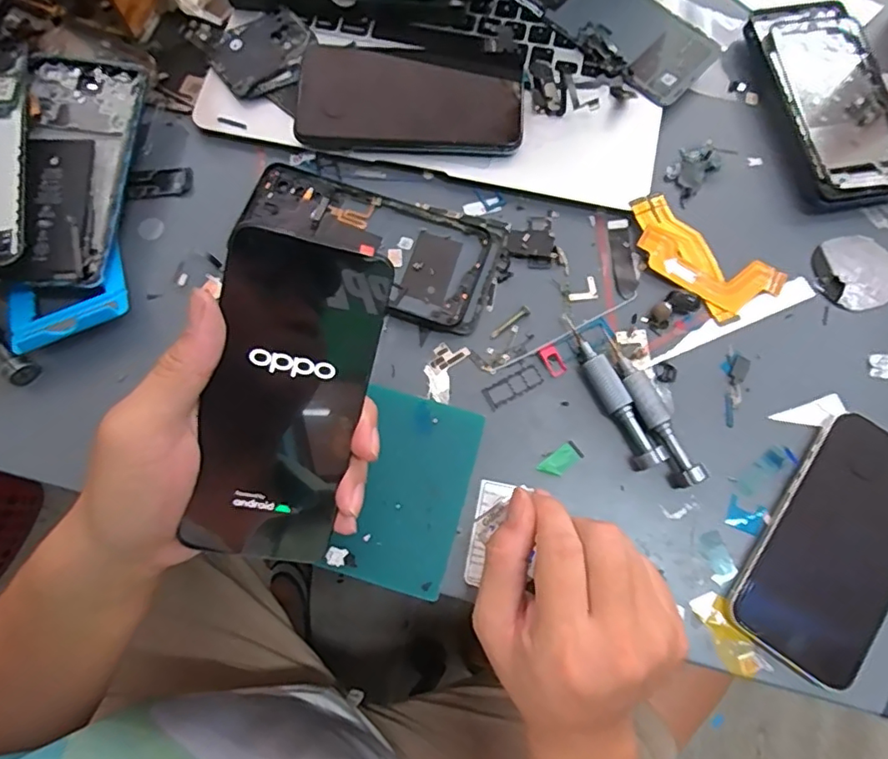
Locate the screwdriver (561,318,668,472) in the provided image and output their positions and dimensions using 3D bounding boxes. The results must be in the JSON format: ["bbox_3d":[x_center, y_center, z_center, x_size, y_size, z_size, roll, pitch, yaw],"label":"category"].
[{"bbox_3d":[0.100,0.007,0.343,0.018,0.017,0.105,-27,75,-8],"label":"screwdriver"}]

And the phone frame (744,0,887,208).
[{"bbox_3d":[0.272,-0.196,0.395,0.075,0.019,0.159,-9,73,-3],"label":"phone frame"}]

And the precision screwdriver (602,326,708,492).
[{"bbox_3d":[0.124,0.018,0.340,0.019,0.018,0.103,-28,75,-8],"label":"precision screwdriver"}]

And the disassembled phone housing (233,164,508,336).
[{"bbox_3d":[-0.049,-0.088,0.374,0.169,0.007,0.079,17,74,5],"label":"disassembled phone housing"}]

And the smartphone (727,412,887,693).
[{"bbox_3d":[0.224,0.093,0.316,0.072,0.009,0.141,36,76,10],"label":"smartphone"}]

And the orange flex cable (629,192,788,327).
[{"bbox_3d":[0.167,-0.080,0.371,0.106,0.006,0.051,38,76,10],"label":"orange flex cable"}]

